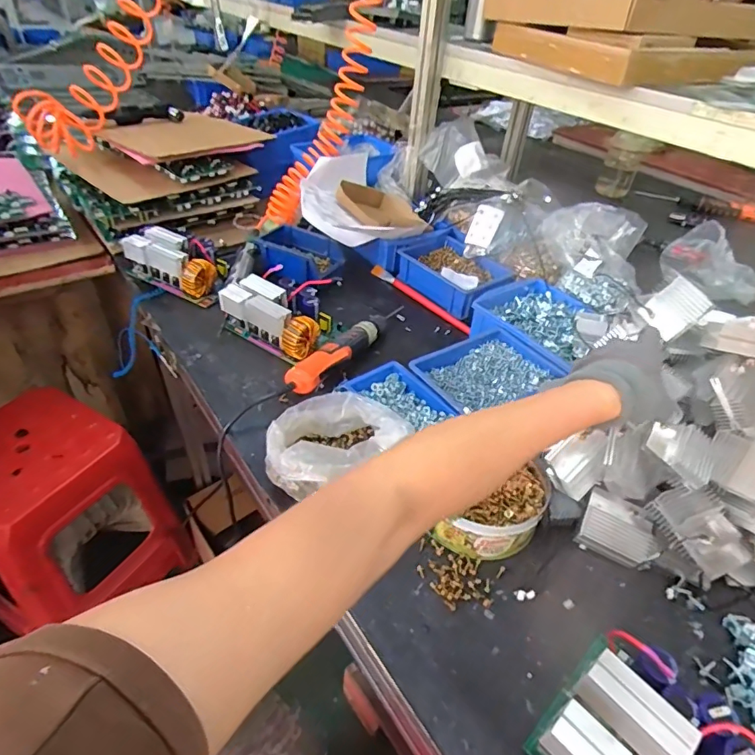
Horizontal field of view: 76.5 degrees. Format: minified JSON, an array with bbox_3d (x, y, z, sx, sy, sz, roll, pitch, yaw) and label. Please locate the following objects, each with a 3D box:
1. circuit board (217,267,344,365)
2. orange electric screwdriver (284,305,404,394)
[{"bbox_3d":[-0.156,-0.106,0.814,0.177,0.079,0.127,27,45,23],"label":"circuit board"},{"bbox_3d":[-0.037,-0.061,0.790,0.036,0.035,0.304,26,45,23],"label":"orange electric screwdriver"}]

